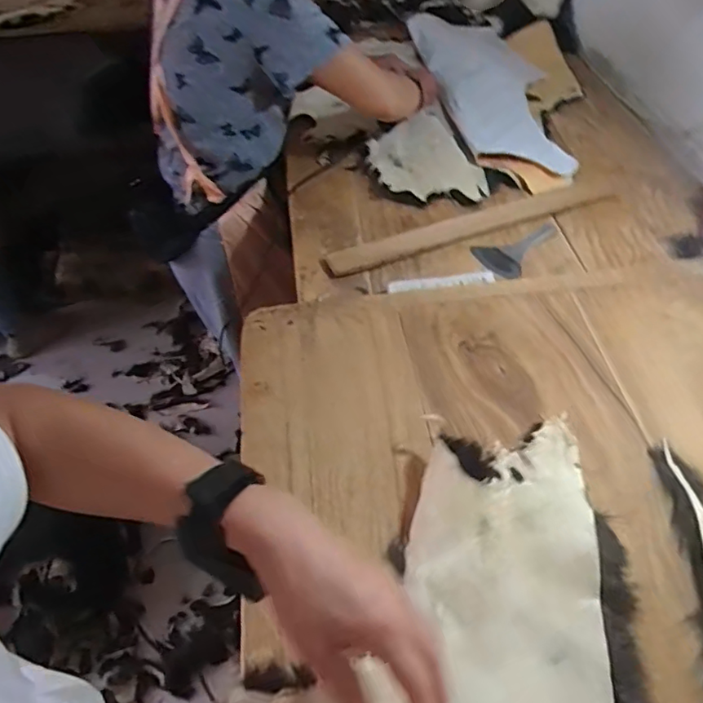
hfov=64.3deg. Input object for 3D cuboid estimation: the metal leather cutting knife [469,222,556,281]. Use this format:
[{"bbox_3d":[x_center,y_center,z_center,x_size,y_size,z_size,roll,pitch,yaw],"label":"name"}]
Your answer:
[{"bbox_3d":[0.263,-0.158,0.843,0.171,0.014,0.078,-26,54,-20],"label":"metal leather cutting knife"}]

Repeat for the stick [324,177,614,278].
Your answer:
[{"bbox_3d":[0.198,-0.200,0.867,0.496,0.015,0.049,-19,52,-15],"label":"stick"}]

